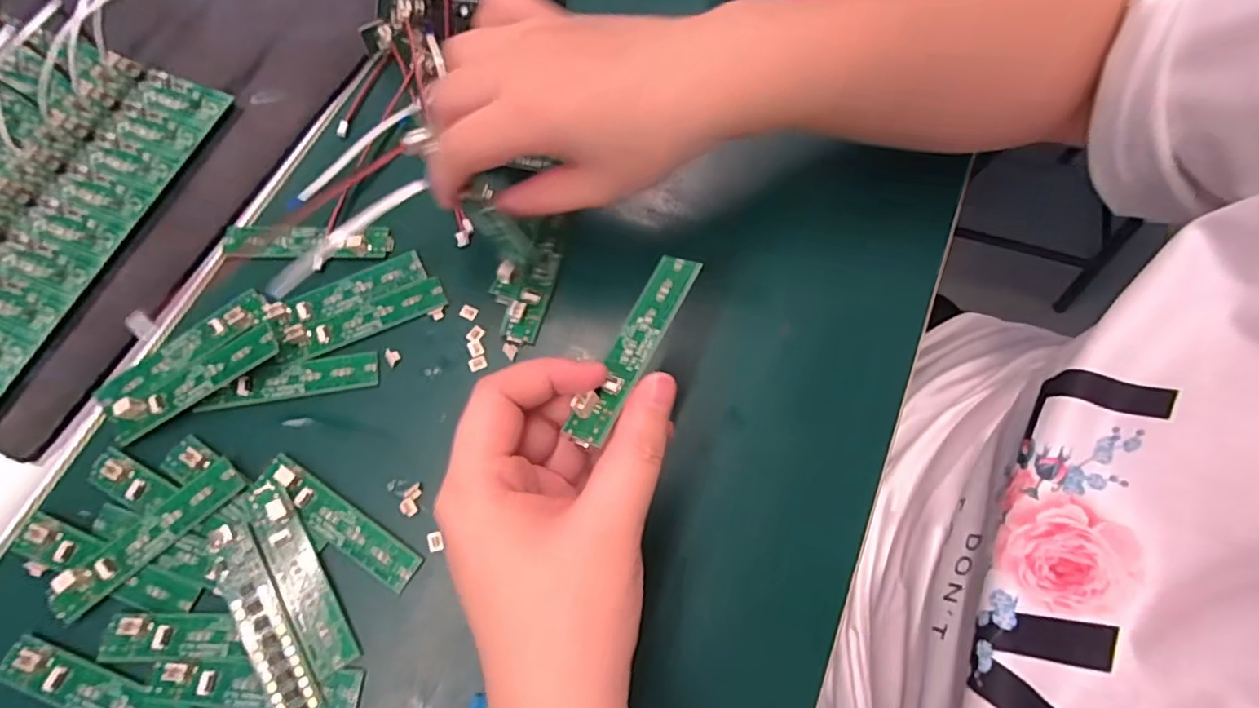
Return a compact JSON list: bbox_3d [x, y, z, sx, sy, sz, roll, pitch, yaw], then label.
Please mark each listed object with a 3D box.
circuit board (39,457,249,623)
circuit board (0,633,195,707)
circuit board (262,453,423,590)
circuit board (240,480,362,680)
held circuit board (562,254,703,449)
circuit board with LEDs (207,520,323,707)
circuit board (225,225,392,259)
[{"bbox_3d":[-0.206,0.077,0.247,0.082,0.007,0.019,-42,77,-14],"label":"circuit board"},{"bbox_3d":[-0.210,0.136,0.231,0.078,0.004,0.019,25,71,-1],"label":"circuit board"},{"bbox_3d":[-0.129,0.074,0.256,0.082,0.007,0.018,35,72,6],"label":"circuit board"},{"bbox_3d":[-0.140,0.094,0.247,0.018,0.006,0.083,-26,80,-26],"label":"circuit board"},{"bbox_3d":[0.002,-0.004,0.218,0.016,0.007,0.082,27,68,7],"label":"held circuit board"},{"bbox_3d":[-0.151,0.109,0.237,0.018,0.006,0.082,-27,80,-20],"label":"circuit board with LEDs"},{"bbox_3d":[-0.167,-0.059,0.301,0.084,0.004,0.018,0,71,-2],"label":"circuit board"}]

